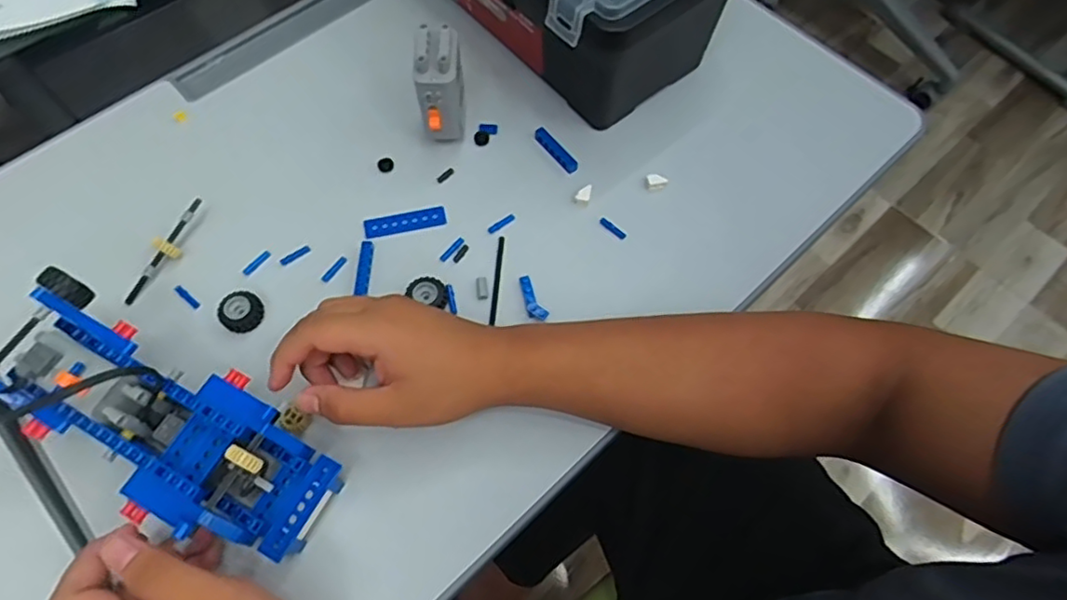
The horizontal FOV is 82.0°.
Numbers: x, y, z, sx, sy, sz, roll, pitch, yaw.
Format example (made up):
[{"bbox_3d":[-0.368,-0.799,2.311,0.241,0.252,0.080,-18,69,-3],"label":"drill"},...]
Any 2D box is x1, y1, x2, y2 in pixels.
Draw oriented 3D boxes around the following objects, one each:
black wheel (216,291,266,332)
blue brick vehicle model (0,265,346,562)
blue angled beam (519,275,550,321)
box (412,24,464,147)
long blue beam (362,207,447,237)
[{"bbox_3d":[-0.212,0.009,0.446,0.029,0.011,0.029,1,65,-2],"label":"black wheel"},{"bbox_3d":[-0.221,0.072,0.363,0.215,0.070,0.088,30,67,-1],"label":"blue brick vehicle model"},{"bbox_3d":[-0.002,-0.001,0.458,0.012,0.008,0.037,-23,68,-13],"label":"blue angled beam"},{"bbox_3d":[-0.072,-0.165,0.482,0.035,0.082,0.046,-7,65,-6],"label":"box"},{"bbox_3d":[-0.102,-0.062,0.486,0.064,0.004,0.018,-11,66,-8],"label":"long blue beam"}]

